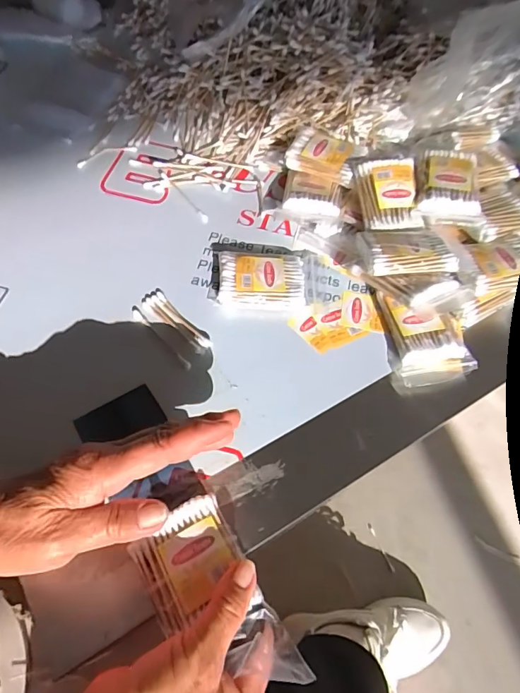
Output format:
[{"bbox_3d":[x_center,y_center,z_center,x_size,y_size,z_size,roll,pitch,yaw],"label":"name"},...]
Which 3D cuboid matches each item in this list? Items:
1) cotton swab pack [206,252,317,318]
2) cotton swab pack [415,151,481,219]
[{"bbox_3d":[0.004,-0.063,0.402,0.094,0.019,0.069,7,59,-2],"label":"cotton swab pack"},{"bbox_3d":[0.183,-0.152,0.434,0.052,0.034,0.078,14,59,3],"label":"cotton swab pack"}]

